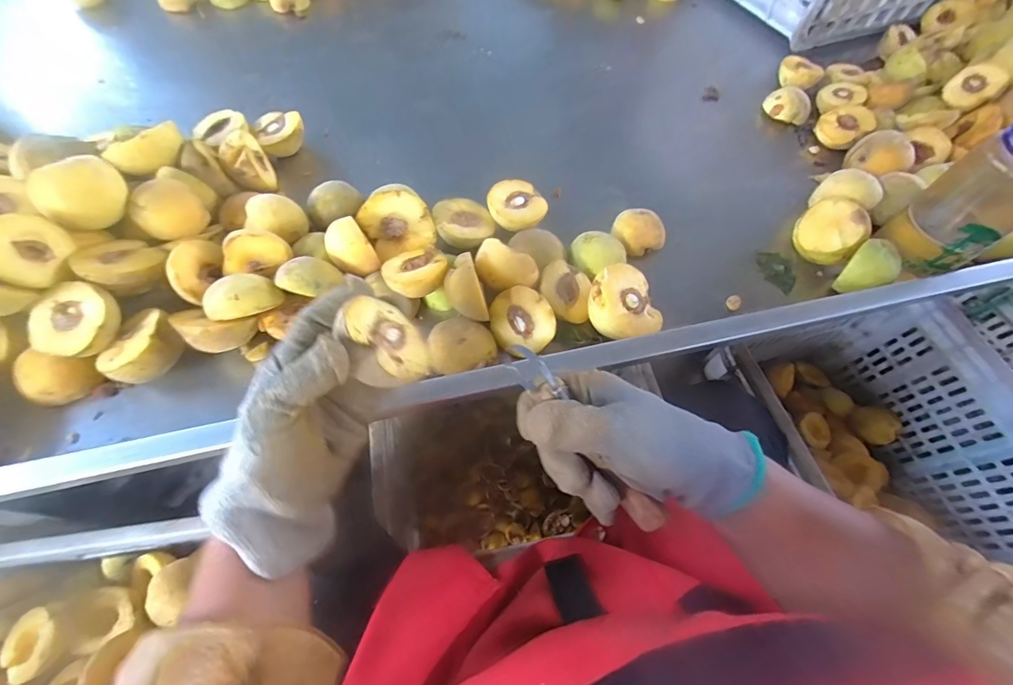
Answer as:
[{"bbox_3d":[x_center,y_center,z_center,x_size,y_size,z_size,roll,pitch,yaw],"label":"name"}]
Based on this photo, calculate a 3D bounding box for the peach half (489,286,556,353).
[{"bbox_3d":[0.017,-0.023,0.417,0.059,0.032,0.062,-31,94,17],"label":"peach half"}]

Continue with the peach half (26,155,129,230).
[{"bbox_3d":[-0.378,-0.133,0.379,0.028,0.061,0.062,29,28,32],"label":"peach half"}]

